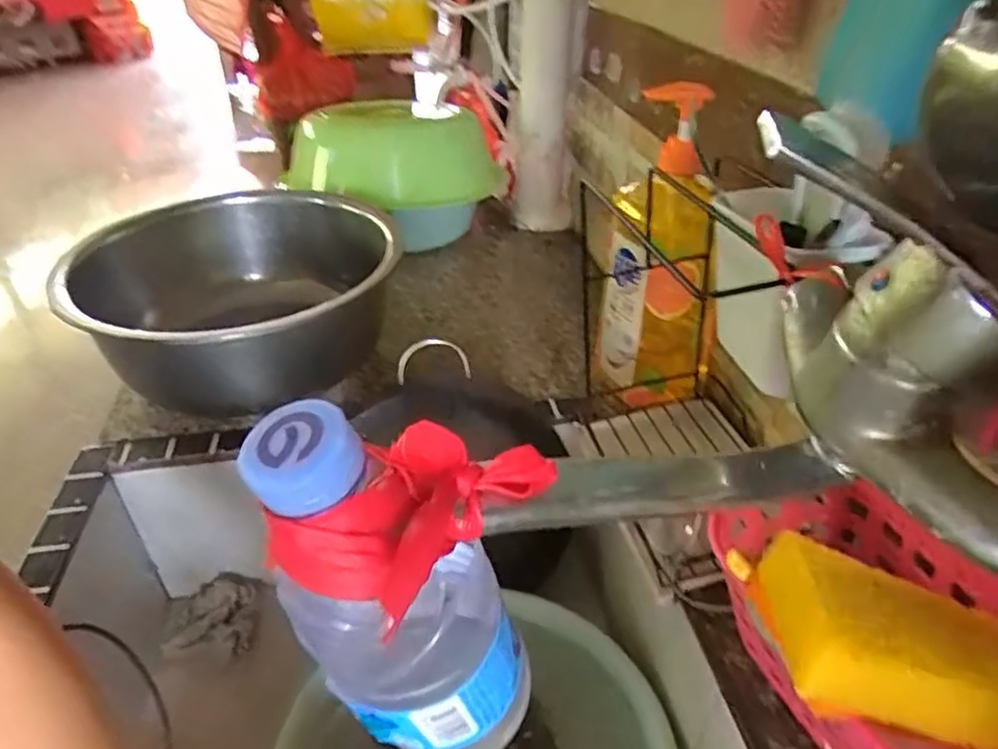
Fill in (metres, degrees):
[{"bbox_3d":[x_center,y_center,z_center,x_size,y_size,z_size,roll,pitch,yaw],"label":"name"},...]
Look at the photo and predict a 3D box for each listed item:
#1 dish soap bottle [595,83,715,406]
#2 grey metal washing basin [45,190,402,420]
[{"bbox_3d":[0.145,-0.111,0.595,0.091,0.264,0.097,0,36,0],"label":"dish soap bottle"},{"bbox_3d":[-0.271,-0.082,0.701,0.285,0.122,0.302,0,36,1],"label":"grey metal washing basin"}]

